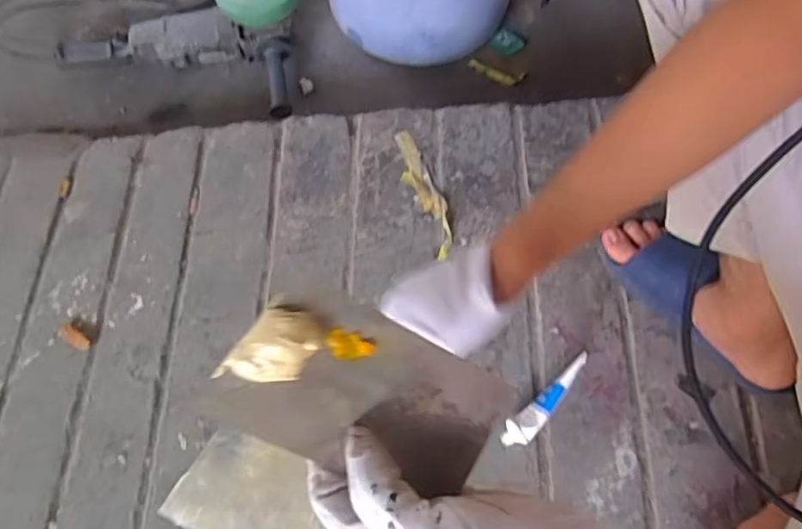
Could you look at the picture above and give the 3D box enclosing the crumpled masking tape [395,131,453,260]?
[{"bbox_3d":[0.031,-0.111,0.874,0.038,0.014,0.204,-19,70,-9],"label":"crumpled masking tape"}]

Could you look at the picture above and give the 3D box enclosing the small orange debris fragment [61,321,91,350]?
[{"bbox_3d":[-0.454,0.101,0.856,0.052,0.013,0.023,34,71,13],"label":"small orange debris fragment"}]

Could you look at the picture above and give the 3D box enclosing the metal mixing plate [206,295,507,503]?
[{"bbox_3d":[-0.013,0.064,0.291,0.139,0.010,0.071,28,92,-25],"label":"metal mixing plate"}]

